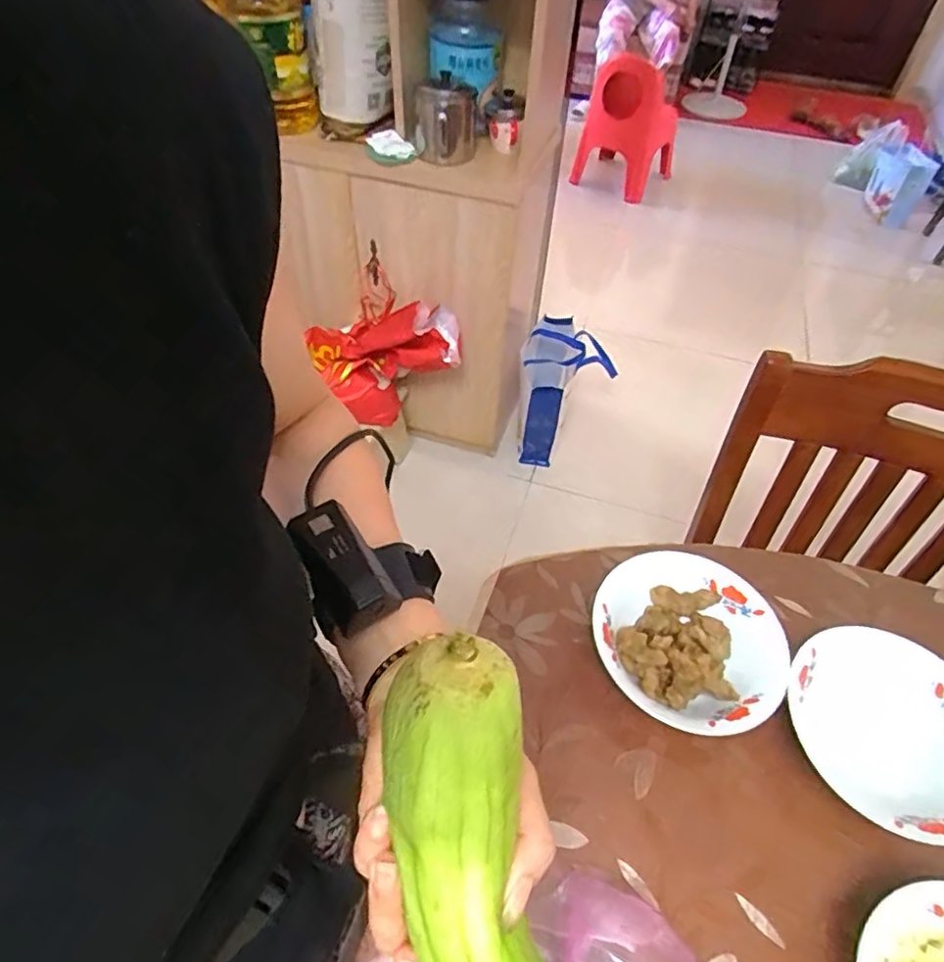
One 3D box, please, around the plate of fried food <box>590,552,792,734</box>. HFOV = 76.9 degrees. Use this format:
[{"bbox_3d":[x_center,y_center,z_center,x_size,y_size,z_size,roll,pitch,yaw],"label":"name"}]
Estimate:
[{"bbox_3d":[0.194,0.154,0.554,0.167,0.061,0.162,1,50,-2],"label":"plate of fried food"}]

